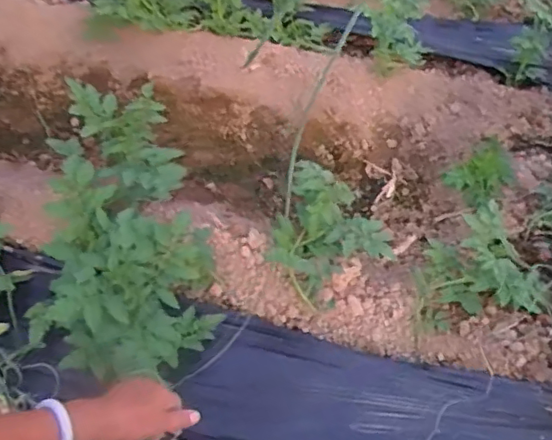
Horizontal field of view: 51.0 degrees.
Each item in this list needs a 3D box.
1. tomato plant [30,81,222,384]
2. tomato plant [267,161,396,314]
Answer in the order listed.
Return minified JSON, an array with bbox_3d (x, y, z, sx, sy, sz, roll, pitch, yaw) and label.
[{"bbox_3d":[-0.425,0.023,1.622,0.470,0.290,0.812,-5,51,-9],"label":"tomato plant"},{"bbox_3d":[0.142,0.029,1.711,0.324,0.221,0.334,2,51,-3],"label":"tomato plant"}]

